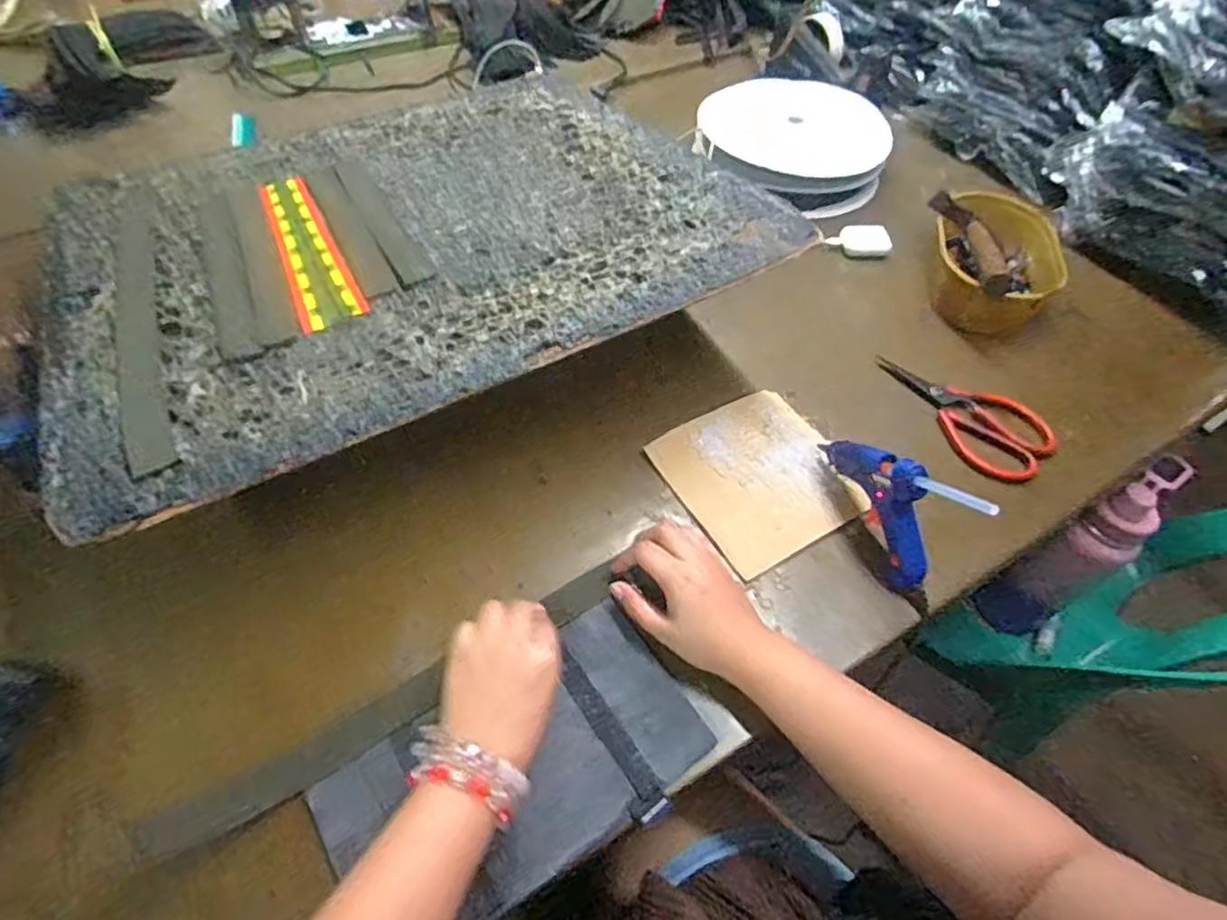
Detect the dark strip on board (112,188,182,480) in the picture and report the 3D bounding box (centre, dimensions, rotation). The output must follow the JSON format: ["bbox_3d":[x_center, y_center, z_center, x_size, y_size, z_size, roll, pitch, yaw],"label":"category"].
[{"bbox_3d":[-0.381,-0.128,0.536,0.034,0.005,0.415,-23,50,-16],"label":"dark strip on board"}]

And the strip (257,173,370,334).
[{"bbox_3d":[-0.268,-0.189,0.582,0.049,0.004,0.269,-25,51,-13],"label":"strip"}]

